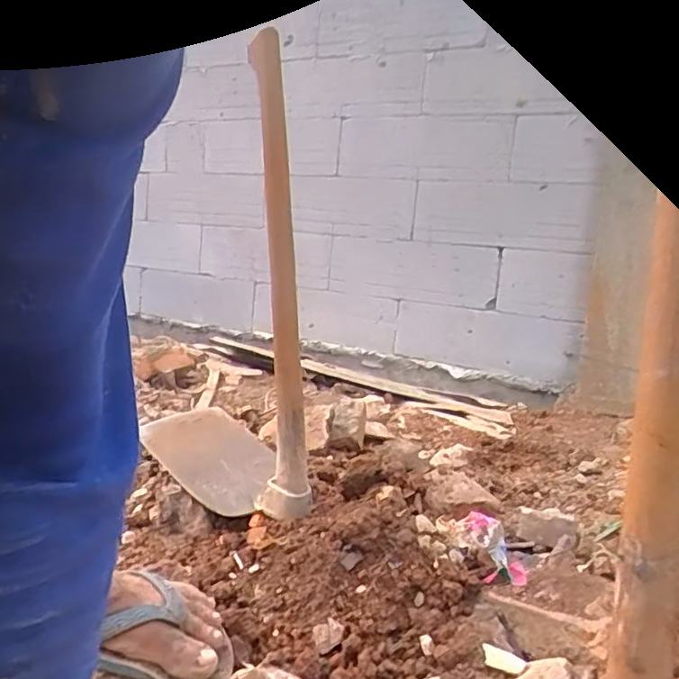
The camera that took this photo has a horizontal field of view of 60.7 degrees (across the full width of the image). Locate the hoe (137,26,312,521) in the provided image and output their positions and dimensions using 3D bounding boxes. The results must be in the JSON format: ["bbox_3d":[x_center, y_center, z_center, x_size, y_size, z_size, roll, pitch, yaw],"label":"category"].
[{"bbox_3d":[-0.129,-0.055,0.812,0.126,0.541,0.271,1,9,-25],"label":"hoe"}]

